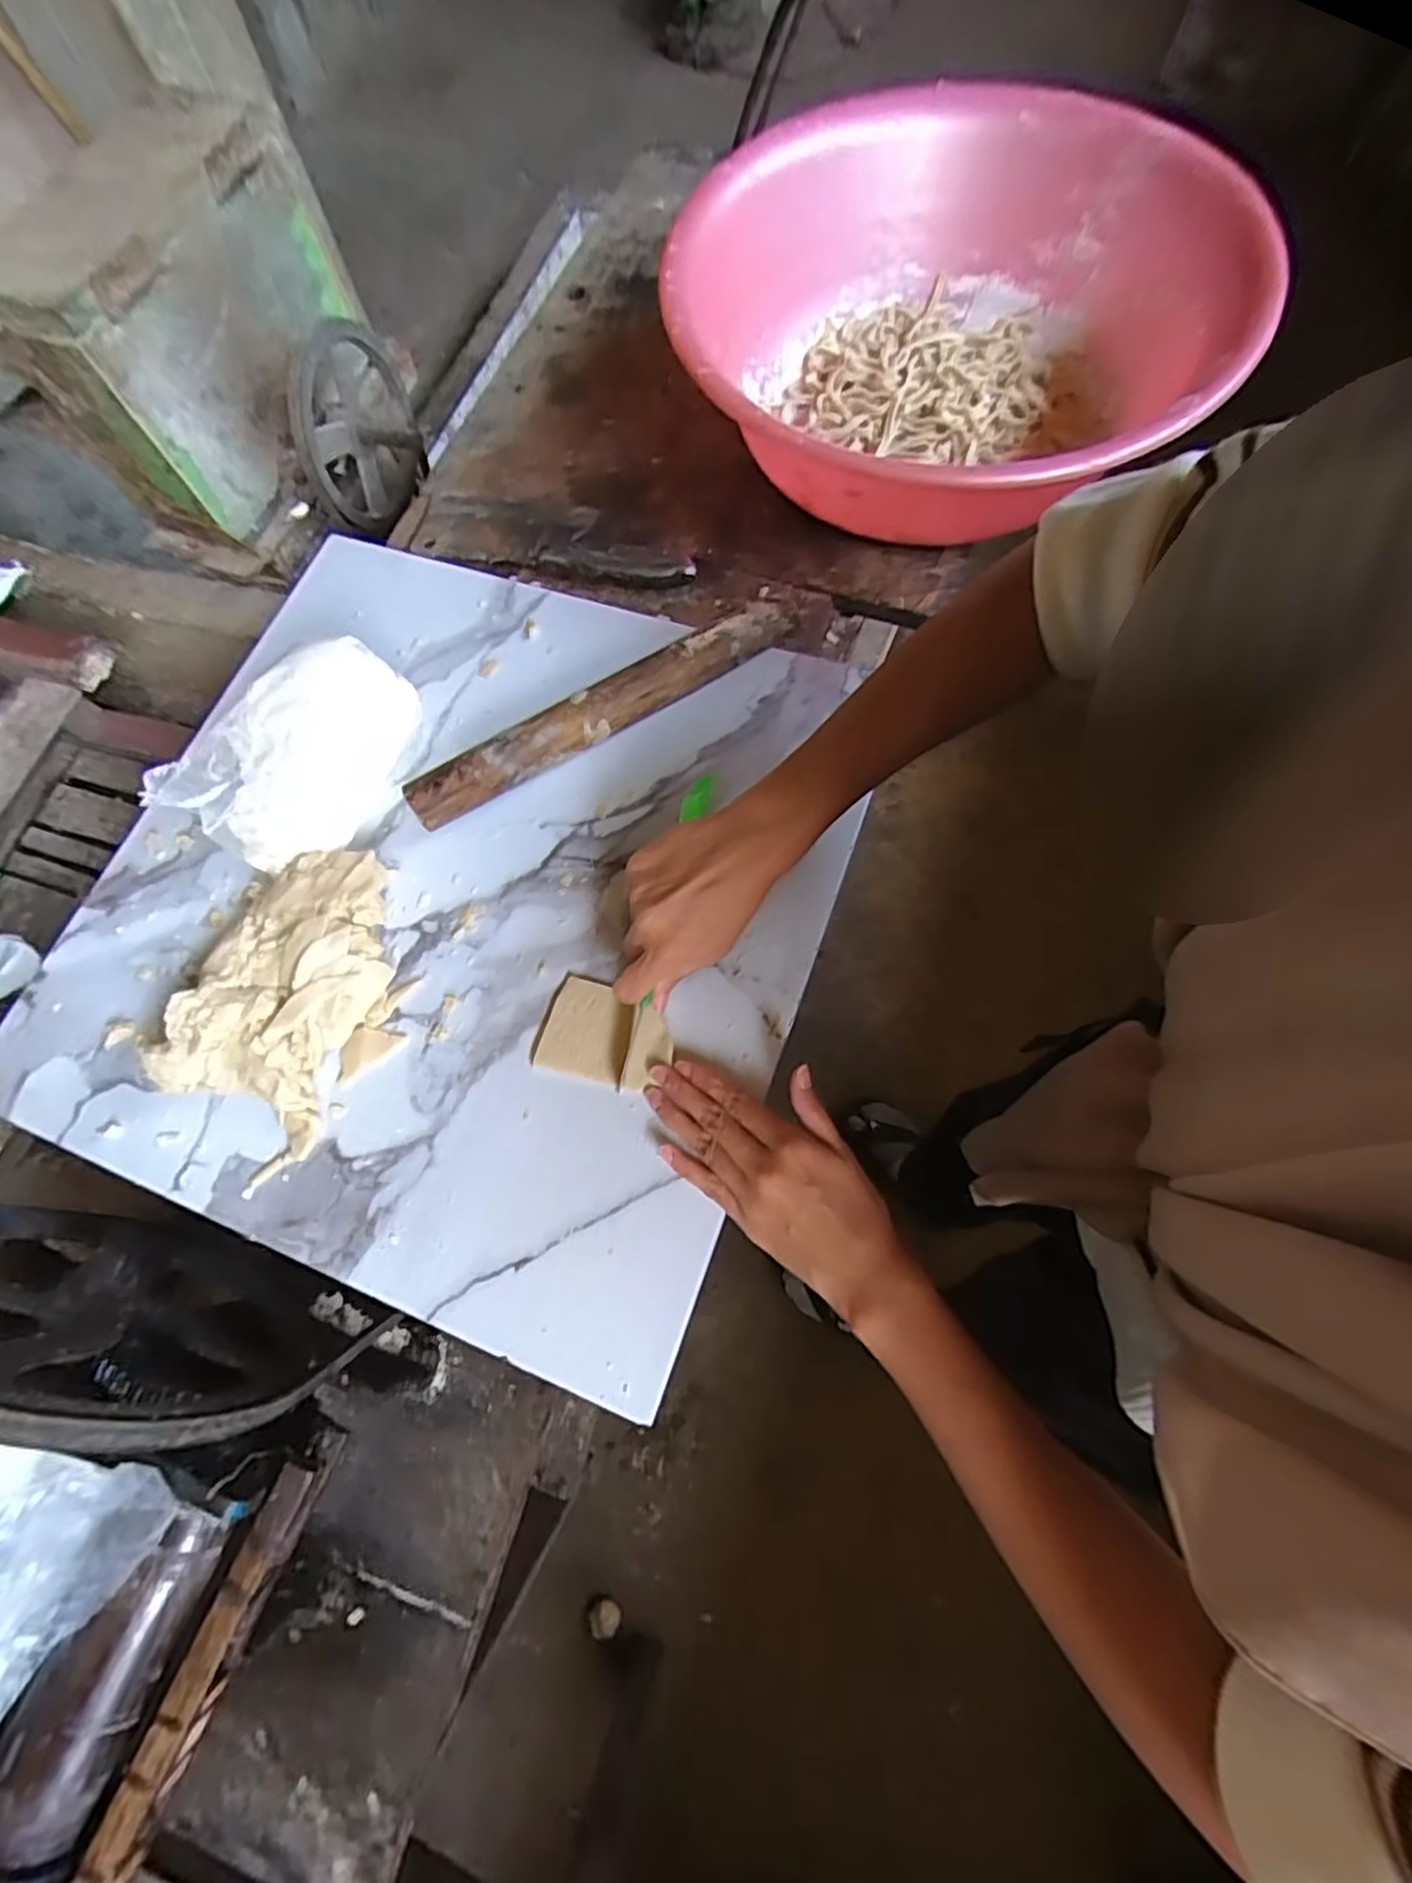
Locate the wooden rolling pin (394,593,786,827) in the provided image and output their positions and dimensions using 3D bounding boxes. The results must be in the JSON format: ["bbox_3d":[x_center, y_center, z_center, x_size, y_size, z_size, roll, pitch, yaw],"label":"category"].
[{"bbox_3d":[-0.070,-0.164,0.491,0.289,0.037,0.038,-34,72,-10],"label":"wooden rolling pin"}]

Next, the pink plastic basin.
[{"bbox_3d":[0.163,-0.466,0.531,0.395,0.125,0.351,-43,73,-13],"label":"pink plastic basin"}]

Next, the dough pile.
[{"bbox_3d":[-0.261,0.033,0.433,0.129,0.053,0.204,18,71,9],"label":"dough pile"}]

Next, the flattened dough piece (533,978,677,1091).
[{"bbox_3d":[-0.060,0.058,0.433,0.079,0.006,0.057,13,71,7],"label":"flattened dough piece"}]

